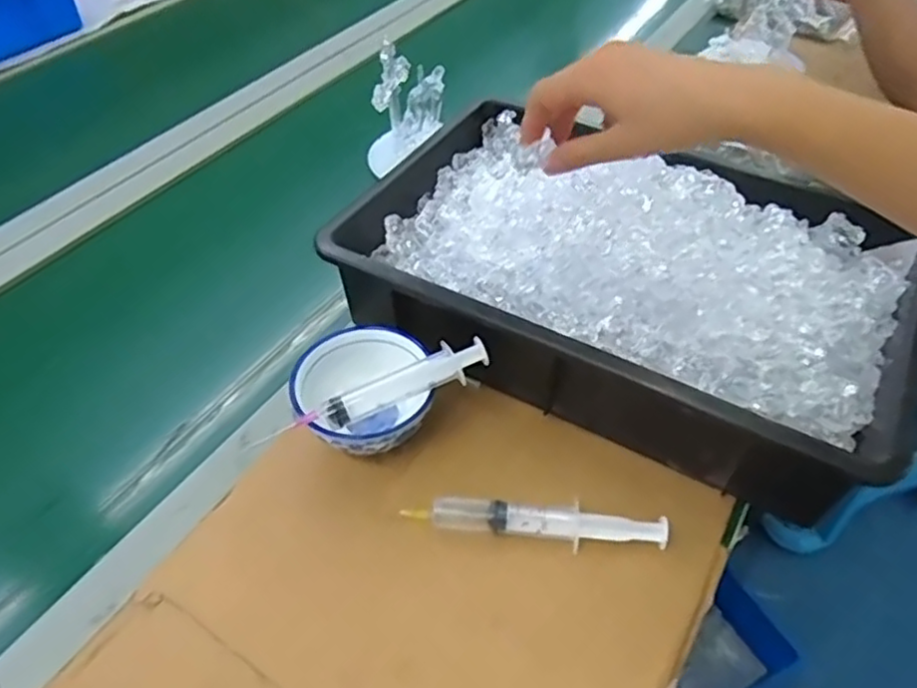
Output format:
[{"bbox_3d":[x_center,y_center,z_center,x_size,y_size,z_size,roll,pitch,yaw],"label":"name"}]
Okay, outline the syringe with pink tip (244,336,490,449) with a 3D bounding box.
[{"bbox_3d":[-0.053,0.033,0.447,0.154,0.025,0.021,-18,49,-15],"label":"syringe with pink tip"}]

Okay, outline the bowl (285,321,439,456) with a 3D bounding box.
[{"bbox_3d":[-0.068,0.039,0.485,0.096,0.047,0.105,0,49,0],"label":"bowl"}]

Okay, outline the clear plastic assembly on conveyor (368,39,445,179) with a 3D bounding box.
[{"bbox_3d":[-0.062,-0.262,0.742,0.055,0.112,0.101,16,50,15],"label":"clear plastic assembly on conveyor"}]

